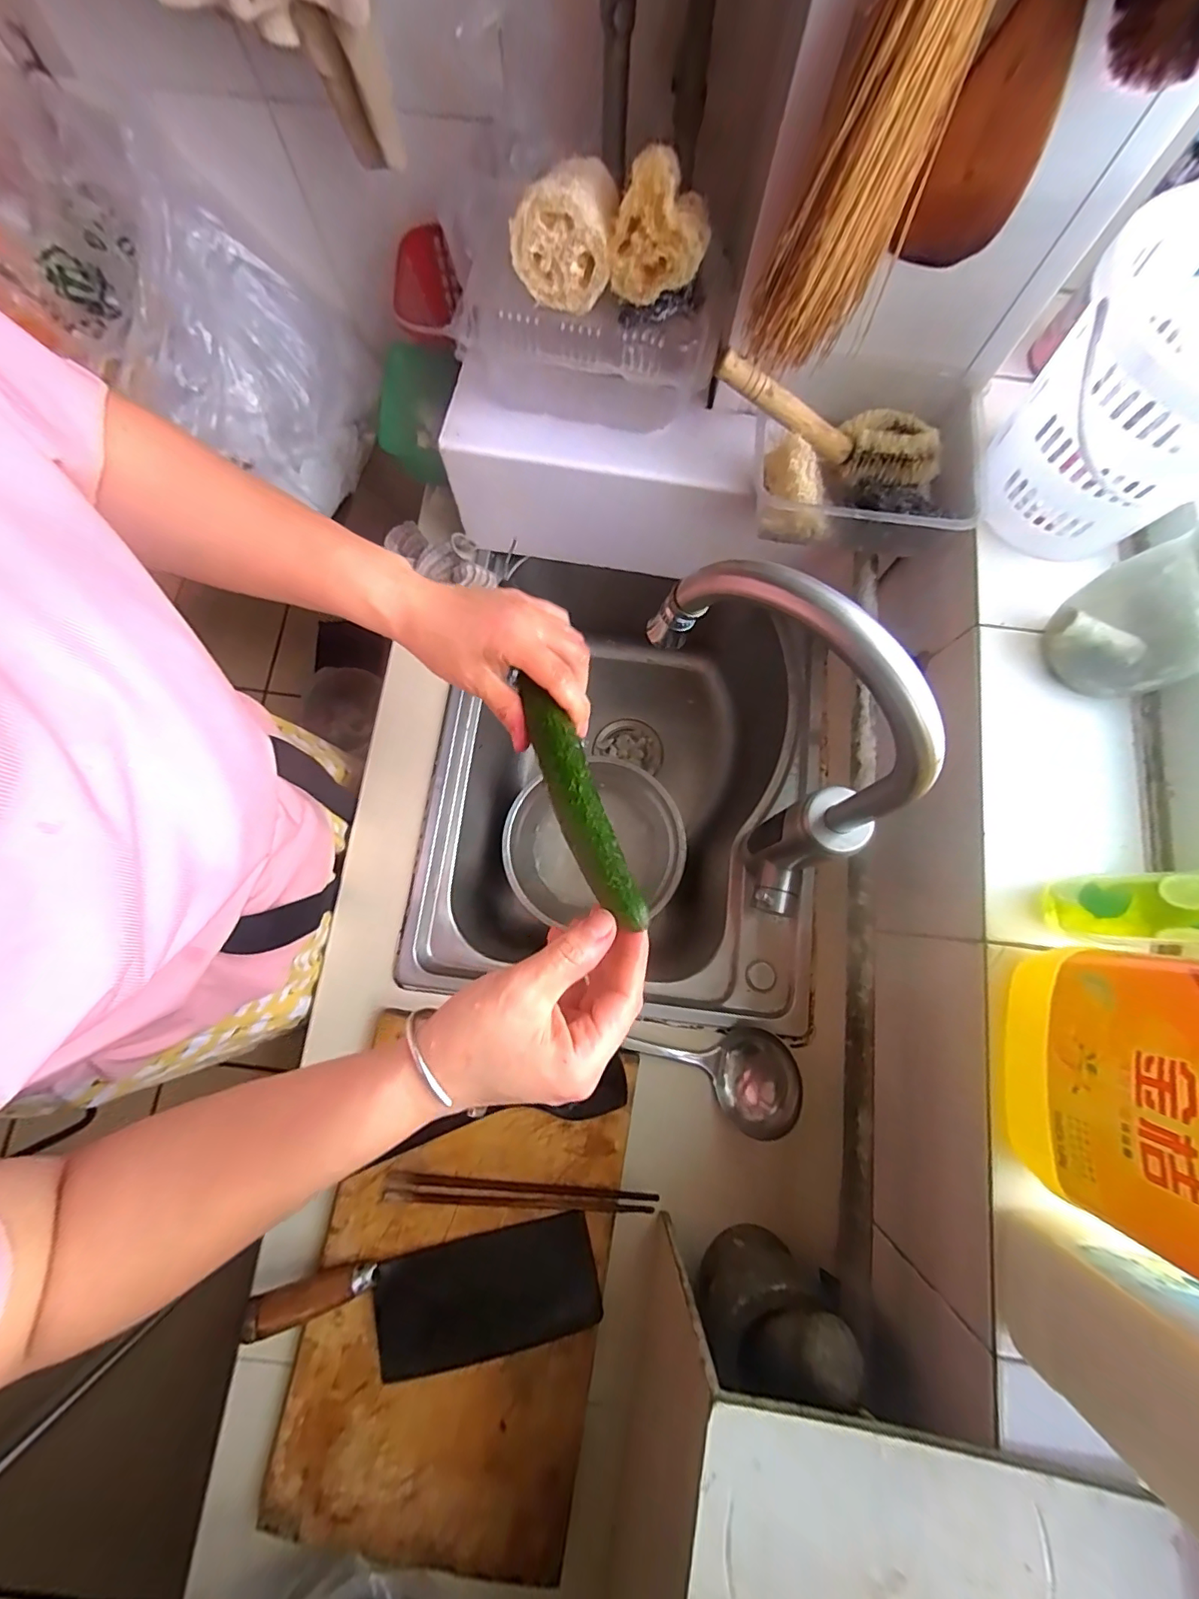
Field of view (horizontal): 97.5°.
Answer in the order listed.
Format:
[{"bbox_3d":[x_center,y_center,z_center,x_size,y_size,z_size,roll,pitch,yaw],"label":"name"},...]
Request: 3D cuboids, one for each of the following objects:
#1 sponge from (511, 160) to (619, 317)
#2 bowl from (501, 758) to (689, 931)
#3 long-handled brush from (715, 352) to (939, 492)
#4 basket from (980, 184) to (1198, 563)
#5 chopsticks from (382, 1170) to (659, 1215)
[{"bbox_3d":[-0.028,-0.442,0.405,0.078,0.067,0.073,2,79,-1],"label":"sponge"},{"bbox_3d":[-0.007,0.059,0.776,0.252,0.076,0.222,-6,79,-2],"label":"bowl"},{"bbox_3d":[0.199,-0.328,0.450,0.221,0.039,0.078,13,78,-15],"label":"long-handled brush"},{"bbox_3d":[0.386,-0.289,0.381,0.155,0.142,0.168,37,81,6],"label":"basket"},{"bbox_3d":[-0.074,0.371,0.492,0.250,0.006,0.023,4,79,0],"label":"chopsticks"}]

